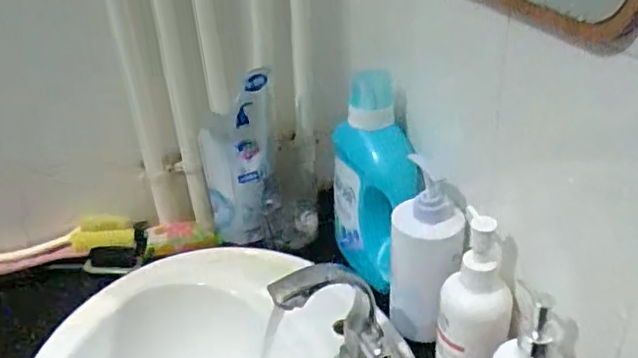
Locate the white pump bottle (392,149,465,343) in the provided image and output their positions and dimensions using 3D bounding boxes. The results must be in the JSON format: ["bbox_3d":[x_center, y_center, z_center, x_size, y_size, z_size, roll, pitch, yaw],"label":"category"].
[{"bbox_3d":[0.123,0.096,0.719,0.092,0.196,0.072,18,37,31],"label":"white pump bottle"}]

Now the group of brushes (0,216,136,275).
[{"bbox_3d":[-0.405,0.103,0.941,0.237,0.028,0.077,-9,32,-10],"label":"group of brushes"}]

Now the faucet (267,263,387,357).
[{"bbox_3d":[0.010,0.161,0.660,0.112,0.144,0.049,-5,31,-4],"label":"faucet"}]

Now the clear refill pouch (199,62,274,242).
[{"bbox_3d":[-0.118,-0.031,0.905,0.109,0.227,0.078,-6,31,-4],"label":"clear refill pouch"}]

